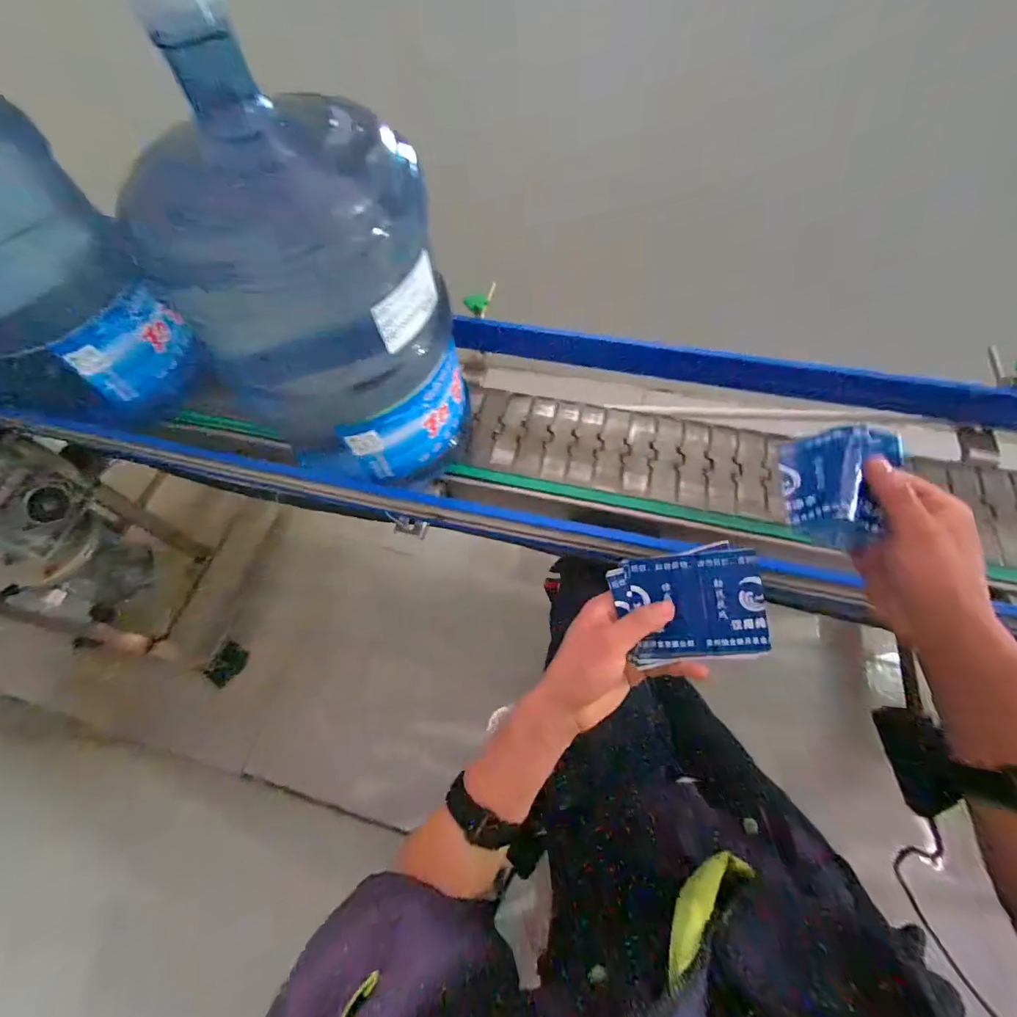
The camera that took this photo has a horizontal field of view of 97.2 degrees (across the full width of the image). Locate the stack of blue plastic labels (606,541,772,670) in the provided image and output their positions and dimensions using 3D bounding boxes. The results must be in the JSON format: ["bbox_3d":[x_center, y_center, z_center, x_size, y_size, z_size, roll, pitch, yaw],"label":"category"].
[{"bbox_3d":[0.142,0.077,0.353,0.108,0.005,0.085,-12,83,13],"label":"stack of blue plastic labels"}]

